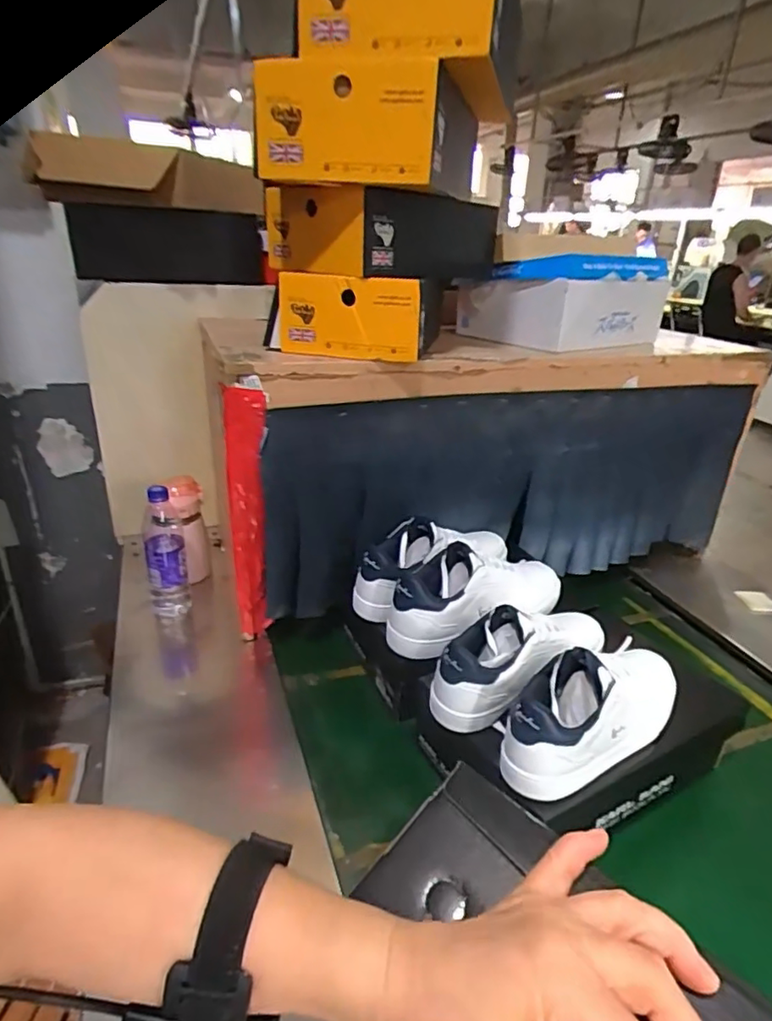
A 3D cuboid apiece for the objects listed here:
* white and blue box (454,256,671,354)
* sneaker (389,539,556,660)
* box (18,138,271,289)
[{"bbox_3d":[0.320,-0.392,1.057,0.310,0.138,0.241,-16,33,-35],"label":"white and blue box"},{"bbox_3d":[0.128,0.101,0.818,0.288,0.112,0.101,-10,30,-26],"label":"sneaker"},{"bbox_3d":[-0.366,-0.460,0.912,0.348,0.193,0.183,-4,28,-15],"label":"box"}]

